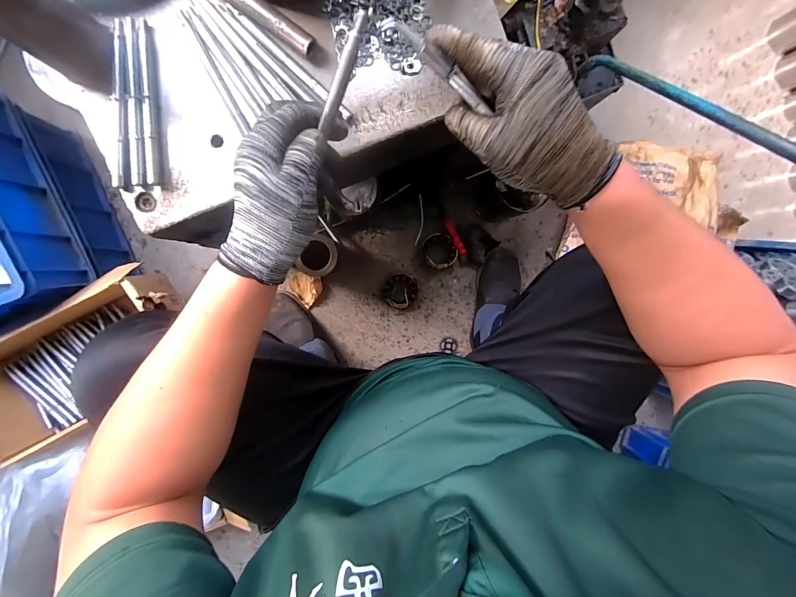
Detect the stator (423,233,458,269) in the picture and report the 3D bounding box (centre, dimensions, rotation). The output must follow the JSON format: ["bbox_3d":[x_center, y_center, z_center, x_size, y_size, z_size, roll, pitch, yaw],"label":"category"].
[{"bbox_3d":[0.099,-0.114,0.815,0.077,0.038,0.085,-17,96,-3],"label":"stator"}]

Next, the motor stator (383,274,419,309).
[{"bbox_3d":[0.004,-0.019,0.824,0.087,0.040,0.084,-2,95,-5],"label":"motor stator"}]

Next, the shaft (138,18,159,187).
[{"bbox_3d":[-0.258,-0.199,0.346,0.010,0.005,0.159,-1,95,-5],"label":"shaft"}]

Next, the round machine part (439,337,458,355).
[{"bbox_3d":[0.132,0.122,0.865,0.048,0.005,0.041,12,94,-6],"label":"round machine part"}]

